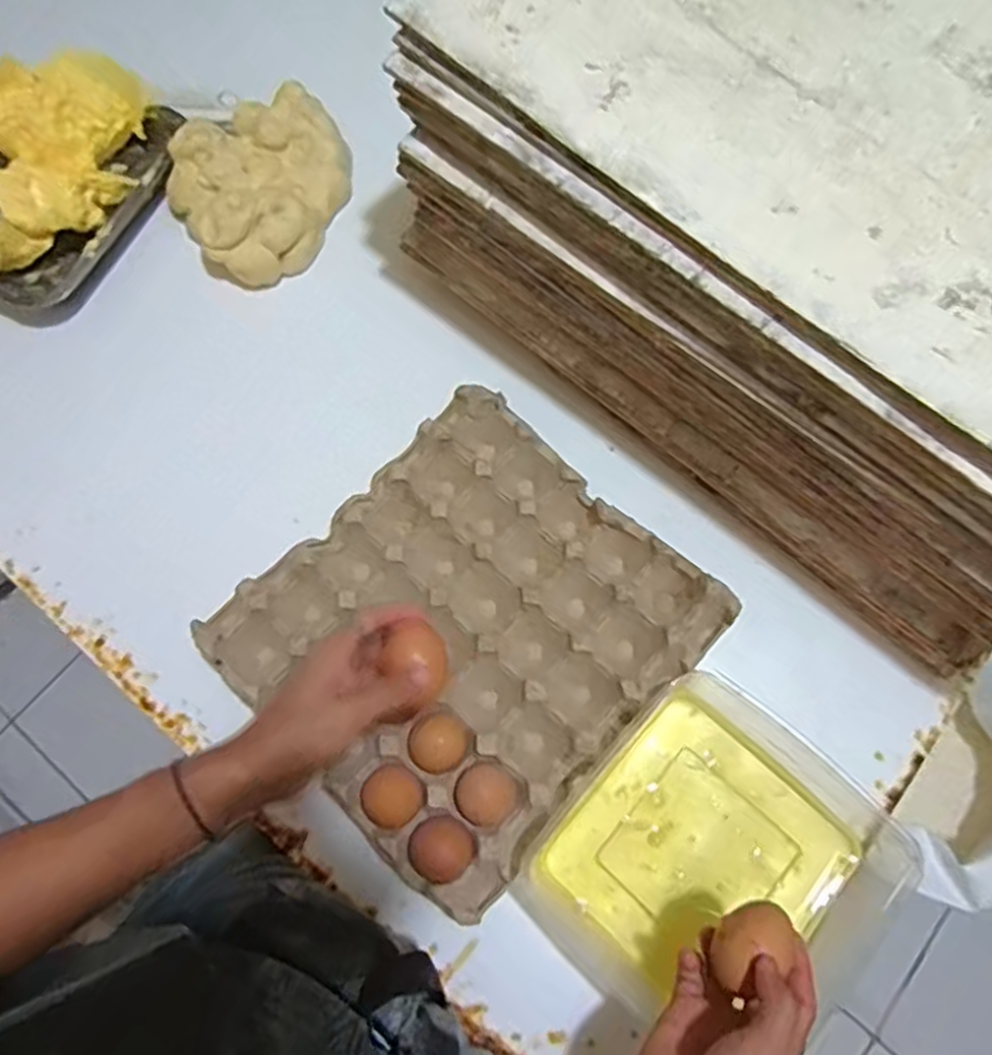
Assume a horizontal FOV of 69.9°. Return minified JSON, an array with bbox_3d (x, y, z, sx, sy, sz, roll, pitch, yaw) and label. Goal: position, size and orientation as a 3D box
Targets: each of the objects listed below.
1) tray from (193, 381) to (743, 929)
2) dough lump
[{"bbox_3d":[-0.024,0.076,0.559,0.295,0.045,0.304,42,77,13],"label":"tray"},{"bbox_3d":[-0.223,-0.338,0.692,0.173,0.052,0.168,0,72,1],"label":"dough lump"}]

